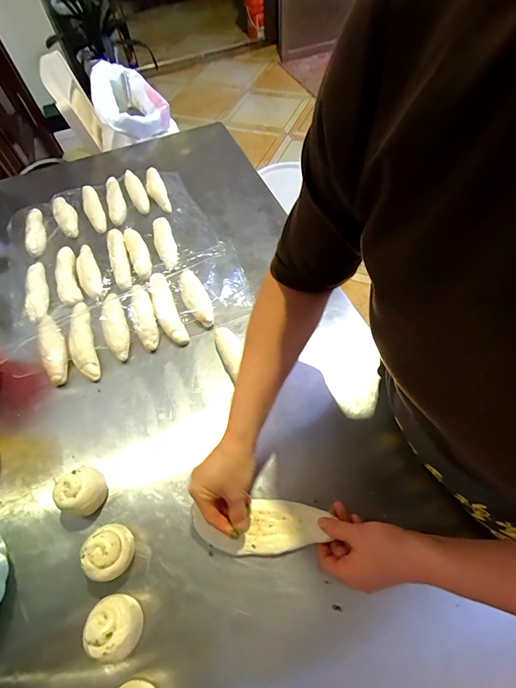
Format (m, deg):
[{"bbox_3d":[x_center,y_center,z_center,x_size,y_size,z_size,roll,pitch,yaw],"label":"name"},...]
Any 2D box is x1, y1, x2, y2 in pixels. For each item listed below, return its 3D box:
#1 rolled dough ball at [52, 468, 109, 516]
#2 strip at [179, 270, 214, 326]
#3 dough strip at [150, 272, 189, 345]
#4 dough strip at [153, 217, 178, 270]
[{"bbox_3d":[-0.236,0.201,0.458,0.051,0.061,0.058,21,62,16],"label":"rolled dough ball"},{"bbox_3d":[-0.119,-0.086,0.632,0.047,0.037,0.126,-25,60,-11],"label":"strip"},{"bbox_3d":[-0.170,-0.071,0.612,0.038,0.027,0.157,-22,70,-10],"label":"dough strip"},{"bbox_3d":[-0.196,-0.217,0.703,0.039,0.014,0.153,-18,59,-6],"label":"dough strip"}]

